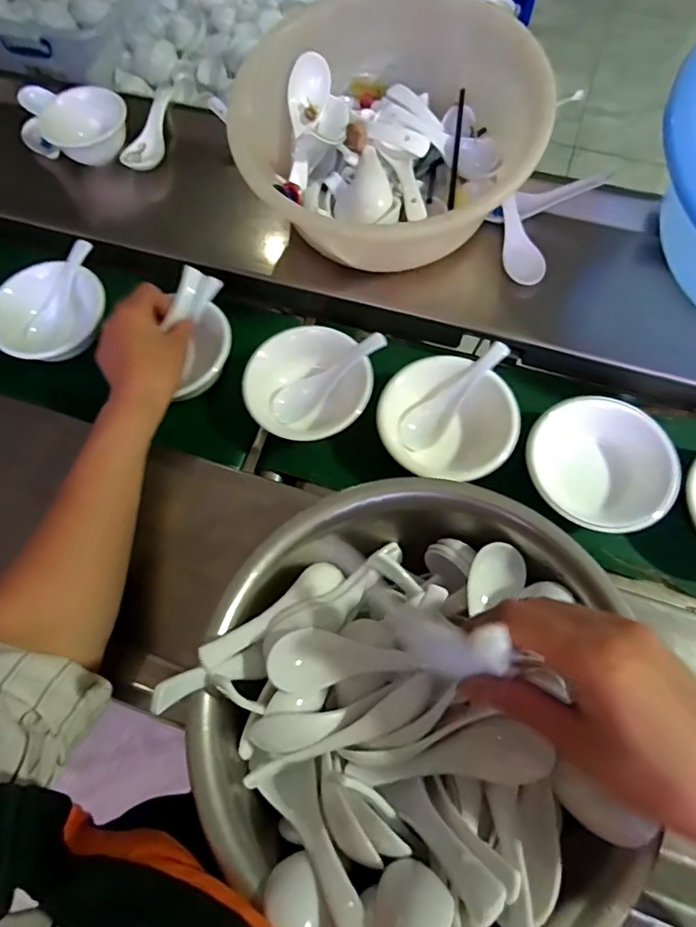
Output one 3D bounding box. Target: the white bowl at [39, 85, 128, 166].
[{"bbox_3d":[-0.284,-0.370,0.582,0.082,0.038,0.082,0,71,1],"label":"white bowl"}]

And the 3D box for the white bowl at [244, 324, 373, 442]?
[{"bbox_3d":[-0.038,-0.071,0.489,0.120,0.058,0.104,12,72,5],"label":"white bowl"}]

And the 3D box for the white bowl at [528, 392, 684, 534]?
[{"bbox_3d":[0.207,0.001,0.446,0.113,0.039,0.109,0,71,1],"label":"white bowl"}]

